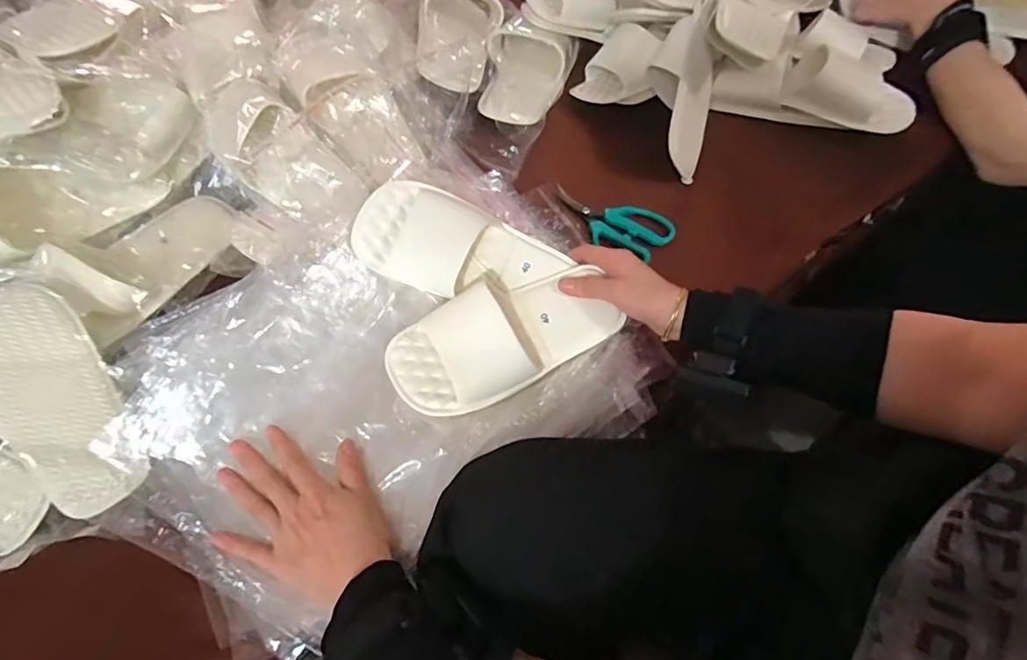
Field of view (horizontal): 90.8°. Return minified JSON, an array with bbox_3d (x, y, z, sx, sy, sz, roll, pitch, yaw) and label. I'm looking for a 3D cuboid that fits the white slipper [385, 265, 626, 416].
[{"bbox_3d":[-0.003,0.005,0.481,0.233,0.062,0.106,-20,74,-12],"label":"white slipper"}]

